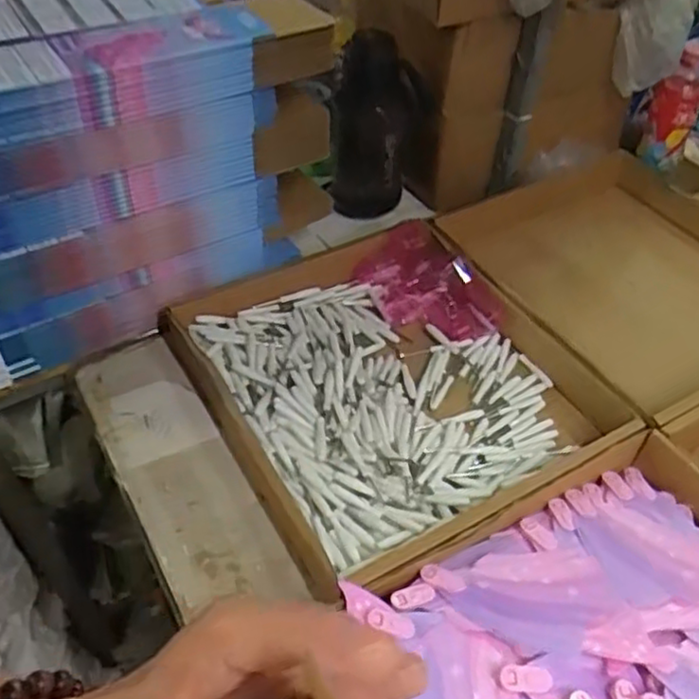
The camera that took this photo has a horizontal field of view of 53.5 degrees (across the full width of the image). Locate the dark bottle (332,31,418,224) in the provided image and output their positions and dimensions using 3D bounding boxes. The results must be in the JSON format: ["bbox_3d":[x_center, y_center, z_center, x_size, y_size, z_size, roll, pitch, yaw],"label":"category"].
[{"bbox_3d":[0.029,-0.283,0.904,0.113,0.224,0.103,2,46,1],"label":"dark bottle"}]

